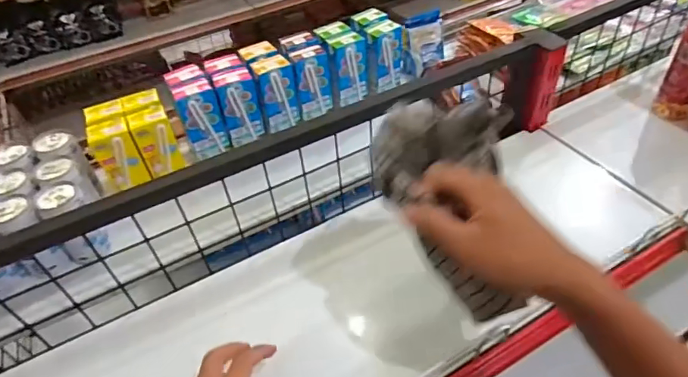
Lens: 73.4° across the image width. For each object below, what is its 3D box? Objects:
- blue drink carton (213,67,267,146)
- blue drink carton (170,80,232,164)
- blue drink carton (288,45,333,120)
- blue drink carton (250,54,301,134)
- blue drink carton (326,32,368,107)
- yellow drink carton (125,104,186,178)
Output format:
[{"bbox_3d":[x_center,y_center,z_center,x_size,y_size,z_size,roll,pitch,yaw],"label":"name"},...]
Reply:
[{"bbox_3d":[-0.153,-0.122,0.680,0.052,0.097,0.044,-17,46,-12],"label":"blue drink carton"},{"bbox_3d":[-0.203,-0.099,0.662,0.053,0.097,0.048,-17,46,-12],"label":"blue drink carton"},{"bbox_3d":[-0.048,-0.164,0.714,0.055,0.100,0.038,-17,46,-12],"label":"blue drink carton"},{"bbox_3d":[-0.101,-0.141,0.696,0.053,0.106,0.034,-21,47,-15],"label":"blue drink carton"},{"bbox_3d":[0.009,-0.190,0.733,0.053,0.097,0.042,-18,46,-12],"label":"blue drink carton"},{"bbox_3d":[-0.261,-0.068,0.646,0.047,0.083,0.048,-22,47,-16],"label":"yellow drink carton"}]

